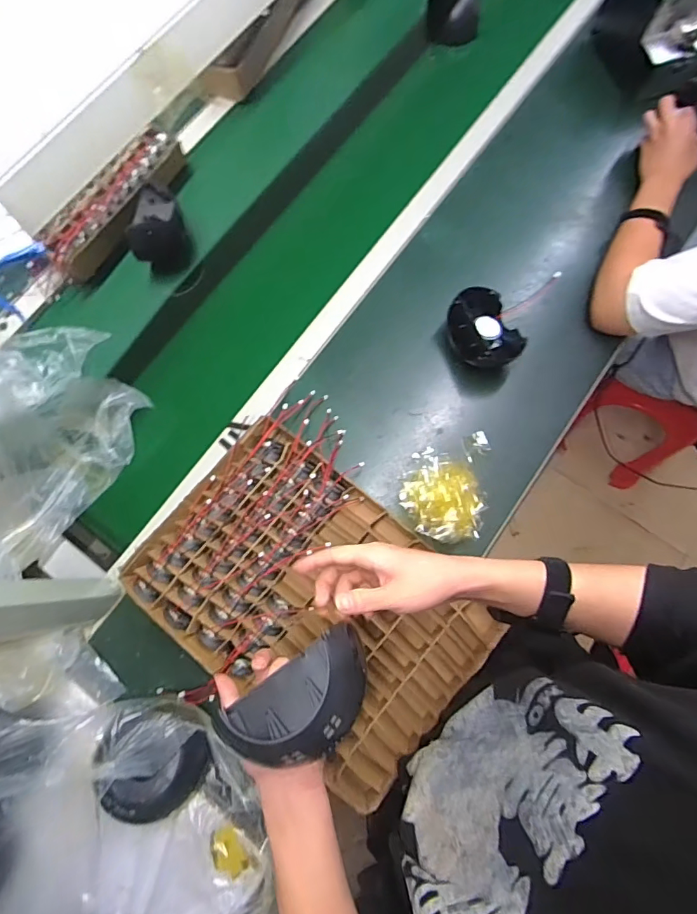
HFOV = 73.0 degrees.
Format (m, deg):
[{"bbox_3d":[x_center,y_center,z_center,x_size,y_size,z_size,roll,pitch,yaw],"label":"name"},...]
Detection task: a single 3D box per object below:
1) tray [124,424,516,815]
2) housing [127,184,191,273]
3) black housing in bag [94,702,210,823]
[{"bbox_3d":[-0.040,0.183,0.663,0.452,0.055,0.357,37,80,10],"label":"tray"},{"bbox_3d":[-0.313,-0.378,0.794,0.068,0.092,0.110,-1,76,2],"label":"housing"},{"bbox_3d":[-0.235,0.365,0.571,0.118,0.067,0.102,34,80,9],"label":"black housing in bag"}]

